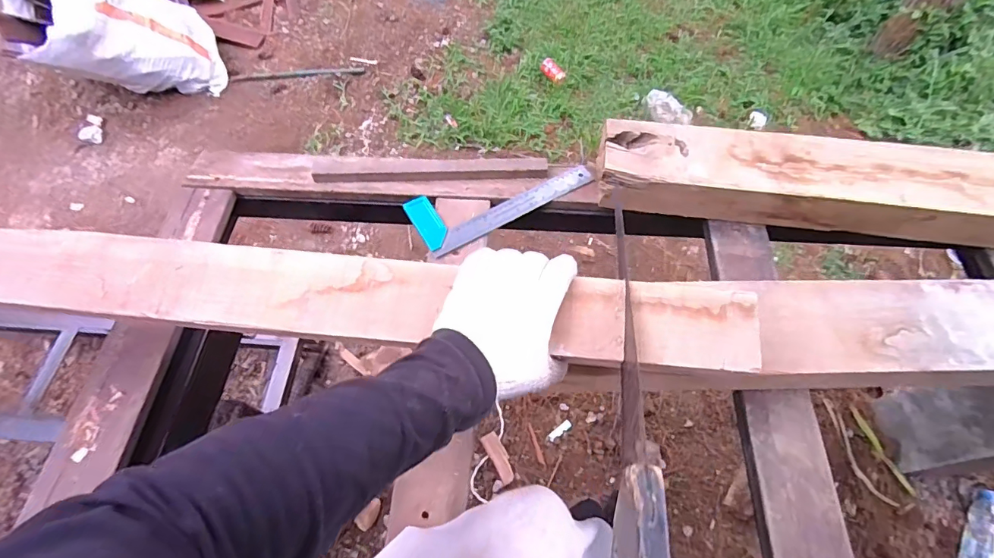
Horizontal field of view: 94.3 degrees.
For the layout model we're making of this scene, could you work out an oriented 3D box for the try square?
[{"bbox_3d":[0.010,-0.137,0.752,0.300,0.013,0.107,-28,66,-14],"label":"try square"}]

